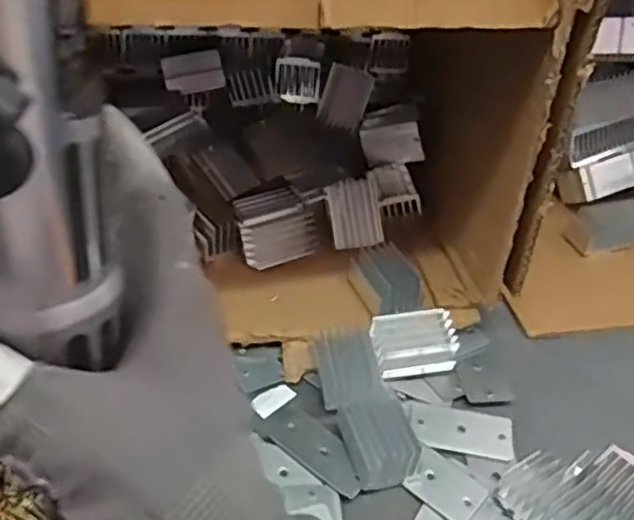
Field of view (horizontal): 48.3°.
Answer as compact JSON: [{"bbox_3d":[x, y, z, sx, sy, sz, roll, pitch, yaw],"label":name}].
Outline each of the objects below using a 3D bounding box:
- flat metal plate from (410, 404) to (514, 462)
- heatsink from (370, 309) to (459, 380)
[{"bbox_3d":[0.101,0.118,0.491,0.070,0.004,0.039,11,40,4],"label":"flat metal plate"},{"bbox_3d":[0.071,0.062,0.527,0.062,0.025,0.045,-4,69,-11],"label":"heatsink"}]

